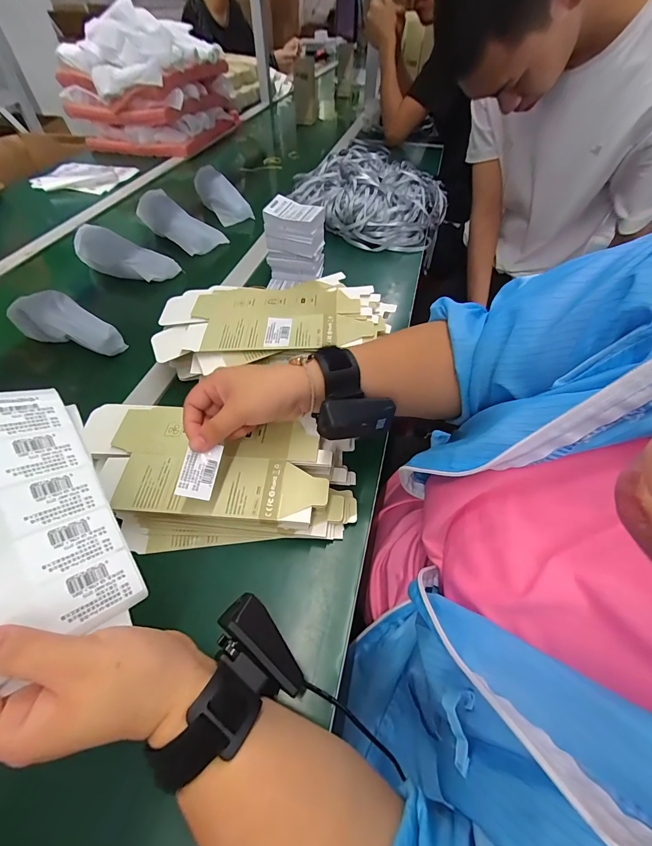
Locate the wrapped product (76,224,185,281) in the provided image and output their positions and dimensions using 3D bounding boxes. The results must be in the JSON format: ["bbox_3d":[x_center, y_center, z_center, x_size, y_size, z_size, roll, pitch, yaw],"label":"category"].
[{"bbox_3d":[-0.365,-0.303,0.630,0.181,0.064,0.070,22,55,16],"label":"wrapped product"}]

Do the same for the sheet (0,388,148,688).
[{"bbox_3d":[-0.189,0.055,0.208,0.101,0.008,0.165,-14,73,-49],"label":"sheet"}]

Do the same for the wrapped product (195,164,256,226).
[{"bbox_3d":[-0.250,-0.532,0.812,0.069,0.047,0.188,-31,71,-22],"label":"wrapped product"}]

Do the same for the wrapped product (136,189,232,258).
[{"bbox_3d":[-0.298,-0.411,0.715,0.182,0.078,0.097,32,58,22],"label":"wrapped product"}]

